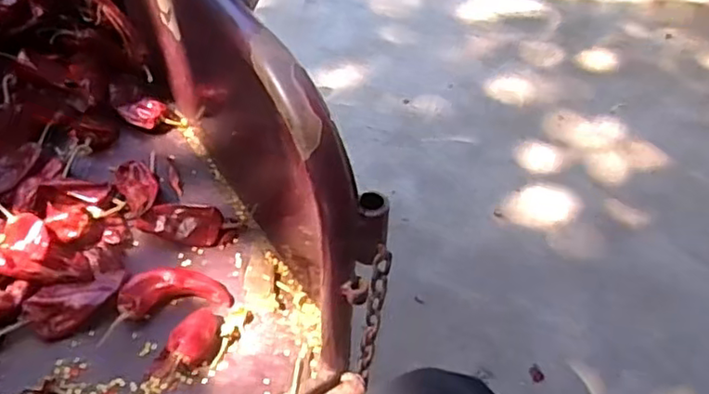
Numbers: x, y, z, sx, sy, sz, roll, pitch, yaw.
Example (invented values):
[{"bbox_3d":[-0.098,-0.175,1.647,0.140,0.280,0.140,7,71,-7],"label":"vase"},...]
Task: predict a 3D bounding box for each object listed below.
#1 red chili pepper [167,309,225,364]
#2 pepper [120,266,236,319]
[{"bbox_3d":[-0.109,0.096,0.437,0.029,0.020,0.041,32,56,19],"label":"red chili pepper"},{"bbox_3d":[-0.132,0.069,0.459,0.077,0.023,0.032,-7,53,-10],"label":"pepper"}]

